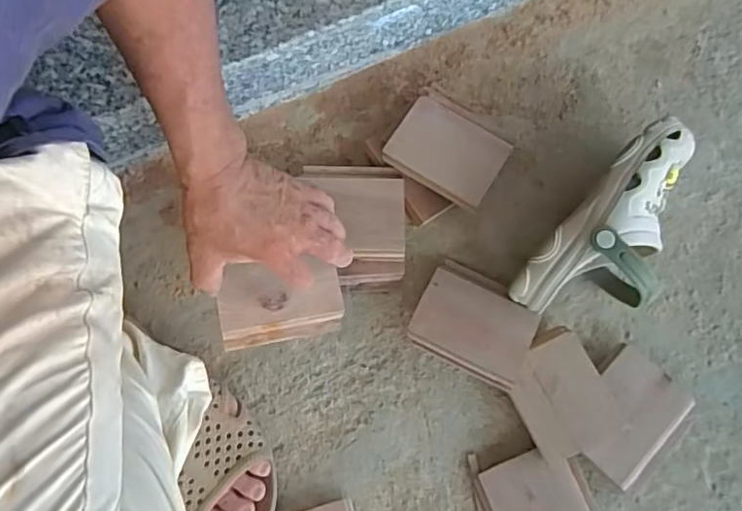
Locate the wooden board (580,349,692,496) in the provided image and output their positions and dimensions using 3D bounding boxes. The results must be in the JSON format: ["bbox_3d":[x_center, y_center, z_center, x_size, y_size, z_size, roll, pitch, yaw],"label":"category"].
[{"bbox_3d":[0.249,0.156,0.565,0.094,0.023,0.114,43,77,10],"label":"wooden board"}]

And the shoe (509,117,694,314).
[{"bbox_3d":[0.247,-0.017,0.575,0.109,0.101,0.224,41,77,10],"label":"shoe"}]

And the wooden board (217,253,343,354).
[{"bbox_3d":[-0.084,0.044,0.543,0.111,0.021,0.069,-10,74,-4],"label":"wooden board"}]

